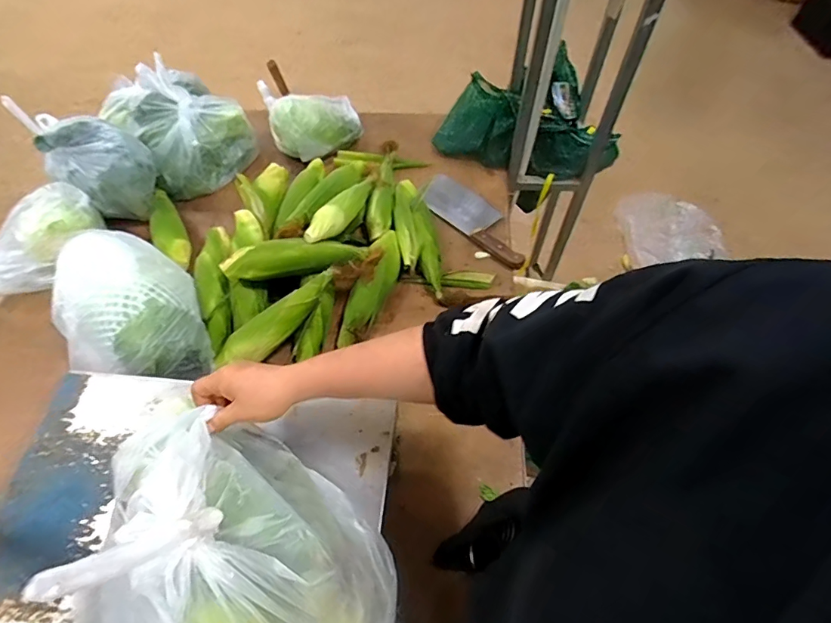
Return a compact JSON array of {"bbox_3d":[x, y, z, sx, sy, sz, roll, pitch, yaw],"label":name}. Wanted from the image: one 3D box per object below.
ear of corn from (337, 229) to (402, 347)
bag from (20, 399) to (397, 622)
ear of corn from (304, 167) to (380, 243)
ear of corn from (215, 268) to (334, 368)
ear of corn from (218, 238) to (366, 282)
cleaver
[{"bbox_3d":[-0.080,-0.046,0.875,0.069,0.053,0.246,20,73,12],"label":"ear of corn"},{"bbox_3d":[-0.182,0.222,0.448,0.212,0.174,0.357,-39,66,-21],"label":"bag"},{"bbox_3d":[-0.131,-0.207,0.926,0.050,0.044,0.246,23,47,14],"label":"ear of corn"},{"bbox_3d":[-0.236,0.020,0.811,0.252,0.047,0.055,-39,65,-3],"label":"ear of corn"},{"bbox_3d":[-0.215,-0.098,0.848,0.254,0.047,0.054,-10,59,-6],"label":"ear of corn"},{"bbox_3d":[0.132,-0.195,1.006,0.111,0.028,0.278,-37,65,-20],"label":"cleaver"}]

